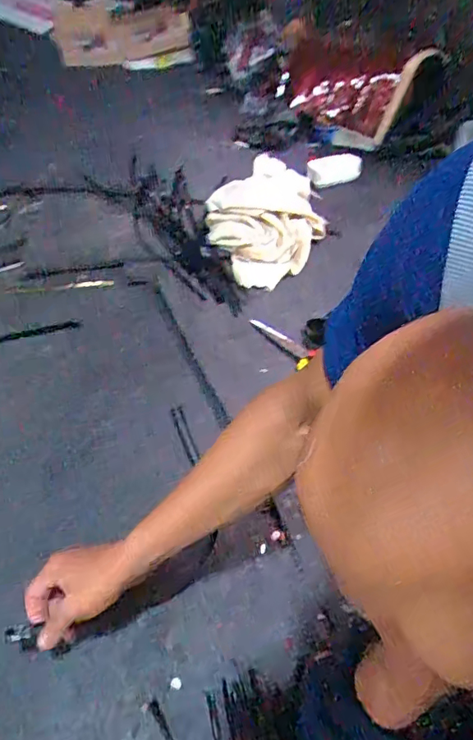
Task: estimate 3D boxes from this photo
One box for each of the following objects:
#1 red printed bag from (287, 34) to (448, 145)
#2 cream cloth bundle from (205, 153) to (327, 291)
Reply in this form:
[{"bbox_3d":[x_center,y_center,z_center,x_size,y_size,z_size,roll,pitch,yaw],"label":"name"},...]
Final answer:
[{"bbox_3d":[0.296,-0.766,1.320,0.386,0.217,0.080,31,14,21],"label":"red printed bag"},{"bbox_3d":[0.068,-0.325,1.082,0.246,0.044,0.318,44,67,3],"label":"cream cloth bundle"}]

